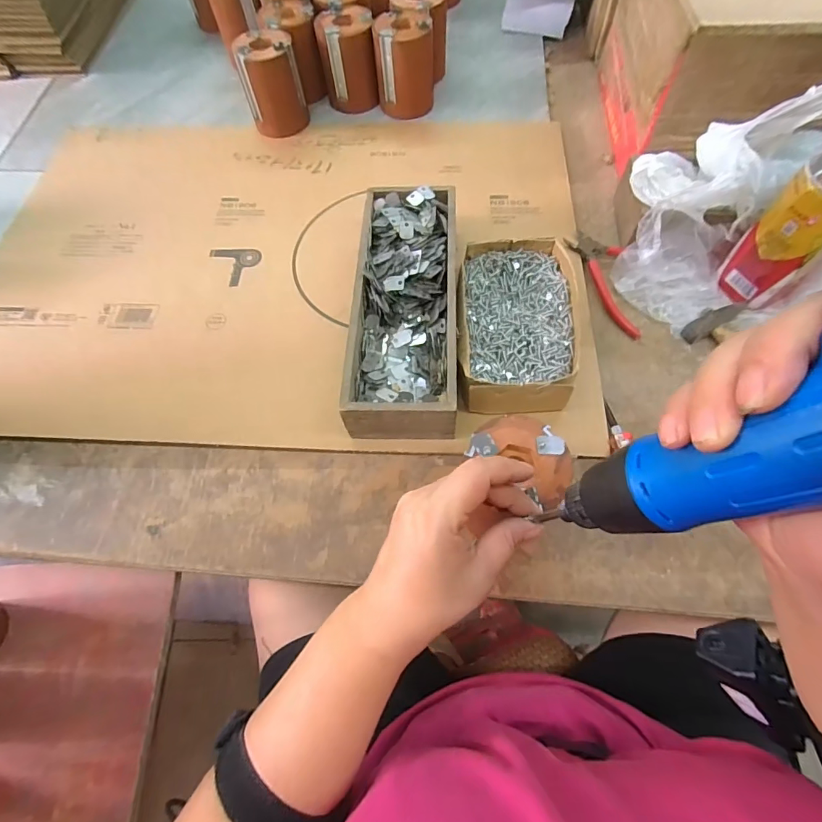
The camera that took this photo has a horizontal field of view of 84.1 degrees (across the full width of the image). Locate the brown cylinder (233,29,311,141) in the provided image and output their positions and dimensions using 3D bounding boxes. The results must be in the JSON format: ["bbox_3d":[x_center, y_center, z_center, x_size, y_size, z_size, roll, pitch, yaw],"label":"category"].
[{"bbox_3d":[-0.186,-0.439,0.617,0.076,0.098,0.070,-16,64,-5],"label":"brown cylinder"}]

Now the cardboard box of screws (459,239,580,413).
[{"bbox_3d":[0.106,-0.083,0.465,0.115,0.058,0.193,0,64,3],"label":"cardboard box of screws"}]

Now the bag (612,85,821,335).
[{"bbox_3d":[0.300,-0.213,0.473,0.145,0.170,0.171,21,67,12],"label":"bag"}]

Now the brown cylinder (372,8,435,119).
[{"bbox_3d":[-0.009,-0.479,0.632,0.078,0.099,0.070,-5,64,0],"label":"brown cylinder"}]

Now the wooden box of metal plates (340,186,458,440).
[{"bbox_3d":[-0.005,-0.107,0.473,0.100,0.072,0.279,1,64,3],"label":"wooden box of metal plates"}]

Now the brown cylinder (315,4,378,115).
[{"bbox_3d":[-0.088,-0.499,0.649,0.074,0.099,0.071,-7,64,-1],"label":"brown cylinder"}]

